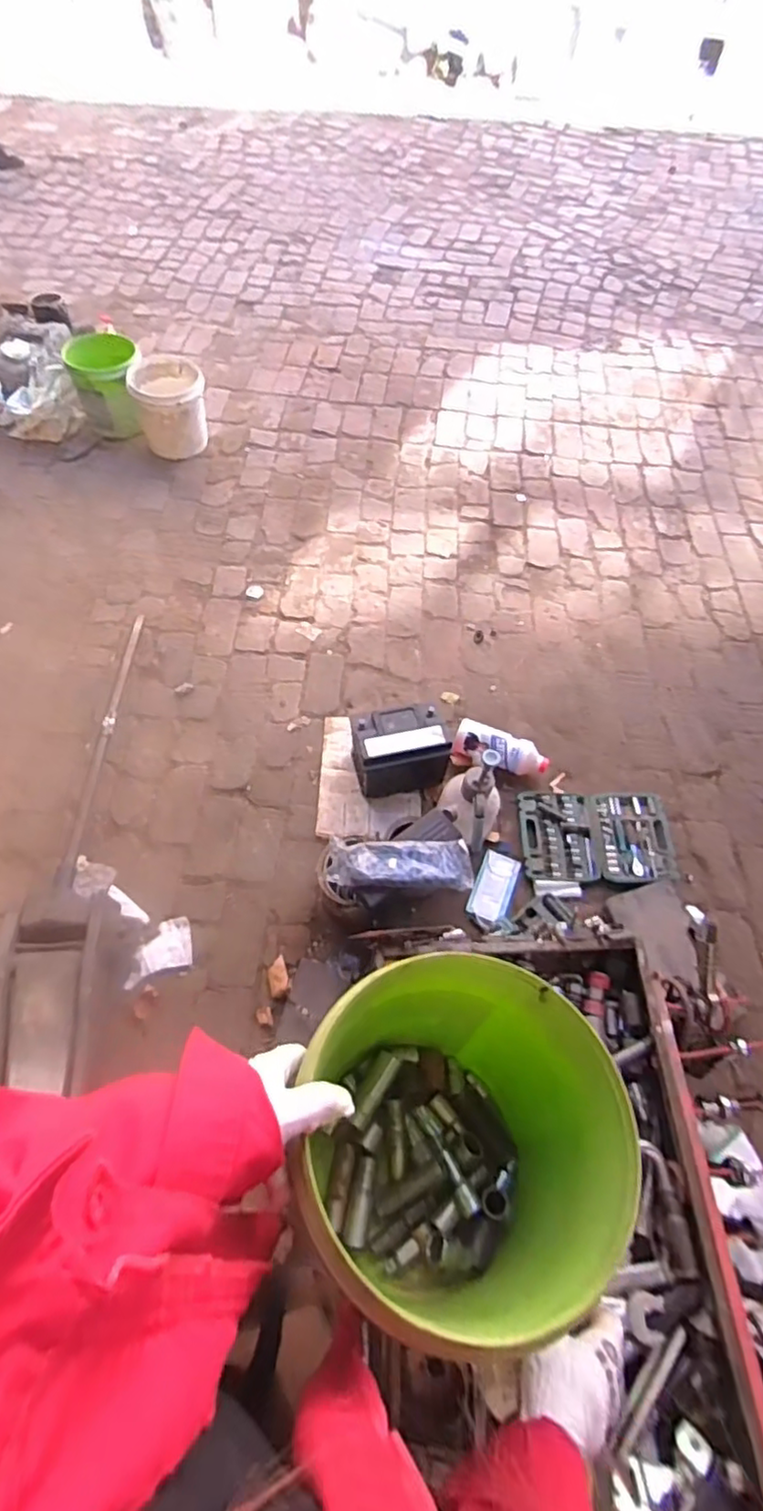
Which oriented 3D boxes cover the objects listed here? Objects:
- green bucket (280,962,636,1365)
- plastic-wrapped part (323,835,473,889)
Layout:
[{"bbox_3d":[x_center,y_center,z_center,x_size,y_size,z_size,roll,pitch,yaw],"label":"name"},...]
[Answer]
[{"bbox_3d":[0.049,0.360,0.596,0.265,0.291,0.265,4,50,-5],"label":"green bucket"},{"bbox_3d":[0.040,0.235,1.392,0.313,0.035,0.112,3,60,-1],"label":"plastic-wrapped part"}]

